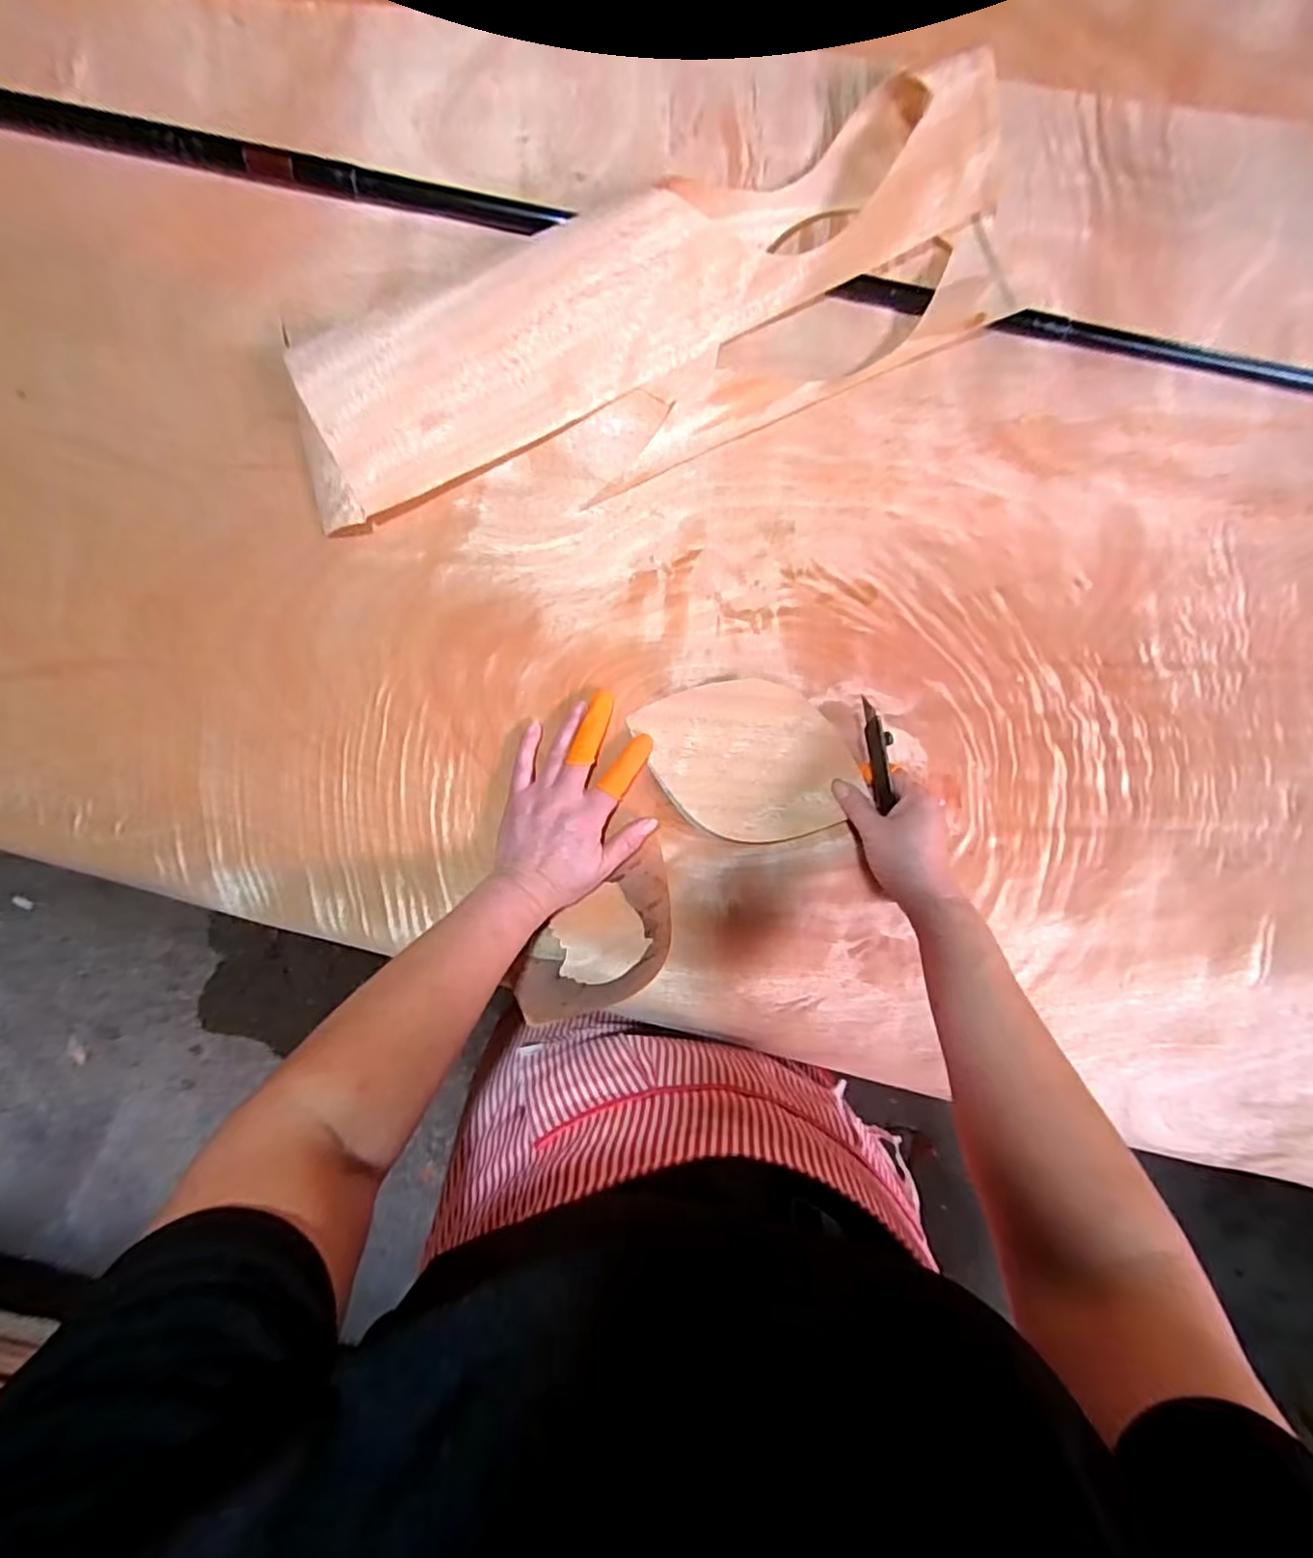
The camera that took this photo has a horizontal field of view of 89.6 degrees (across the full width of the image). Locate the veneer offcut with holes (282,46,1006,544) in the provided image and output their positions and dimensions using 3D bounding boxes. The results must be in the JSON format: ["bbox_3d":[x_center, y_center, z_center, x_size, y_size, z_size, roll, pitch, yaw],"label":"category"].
[{"bbox_3d":[0.005,-0.312,0.457,0.526,0.064,0.159,-26,94,-5],"label":"veneer offcut with holes"}]

